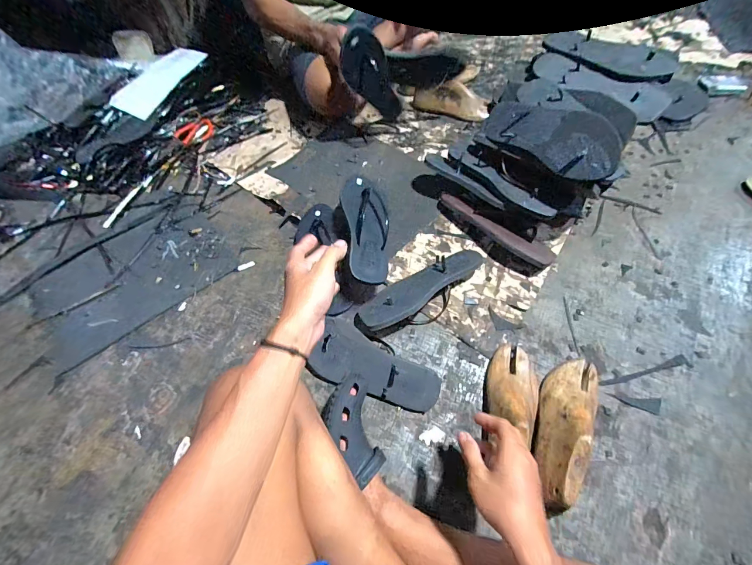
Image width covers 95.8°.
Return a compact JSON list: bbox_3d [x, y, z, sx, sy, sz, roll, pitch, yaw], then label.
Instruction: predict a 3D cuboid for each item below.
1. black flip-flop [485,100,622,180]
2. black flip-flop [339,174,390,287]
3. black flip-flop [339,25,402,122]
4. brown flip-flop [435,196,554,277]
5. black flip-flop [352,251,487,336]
[{"bbox_3d":[0.312,-0.262,0.606,0.029,0.092,0.245,-6,39,-44],"label":"black flip-flop"},{"bbox_3d":[-0.018,-0.112,0.665,0.082,0.044,0.233,-10,60,-1],"label":"black flip-flop"},{"bbox_3d":[-0.009,-0.488,0.821,0.095,0.260,0.045,-36,64,9],"label":"black flip-flop"},{"bbox_3d":[0.240,-0.104,0.710,0.265,0.038,0.081,32,67,18],"label":"brown flip-flop"},{"bbox_3d":[0.086,0.016,0.641,0.263,0.050,0.100,-24,63,-11],"label":"black flip-flop"}]

